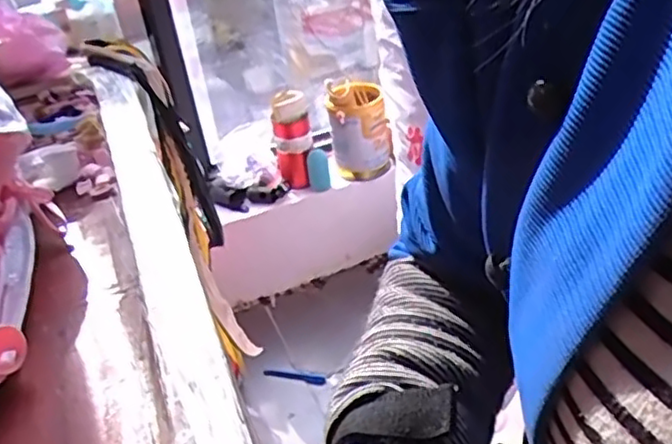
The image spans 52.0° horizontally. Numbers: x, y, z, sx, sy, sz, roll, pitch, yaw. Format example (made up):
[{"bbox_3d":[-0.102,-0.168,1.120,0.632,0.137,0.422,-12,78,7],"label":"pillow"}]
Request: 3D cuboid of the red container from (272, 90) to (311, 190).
[{"bbox_3d":[-0.094,-0.177,1.510,0.082,0.199,0.067,-10,32,-2],"label":"red container"}]

